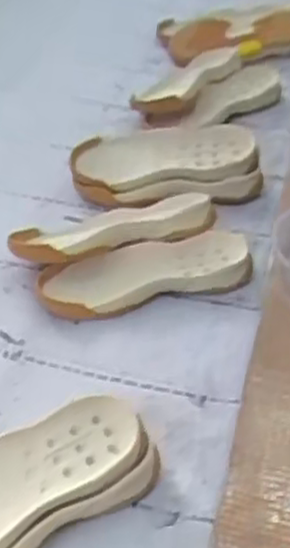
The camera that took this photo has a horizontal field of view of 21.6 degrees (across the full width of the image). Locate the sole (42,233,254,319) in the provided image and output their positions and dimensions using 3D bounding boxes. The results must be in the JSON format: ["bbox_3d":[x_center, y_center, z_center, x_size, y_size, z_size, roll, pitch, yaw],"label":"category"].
[{"bbox_3d":[0.001,-0.002,0.855,0.233,0.028,0.076,-11,42,-12],"label":"sole"}]

